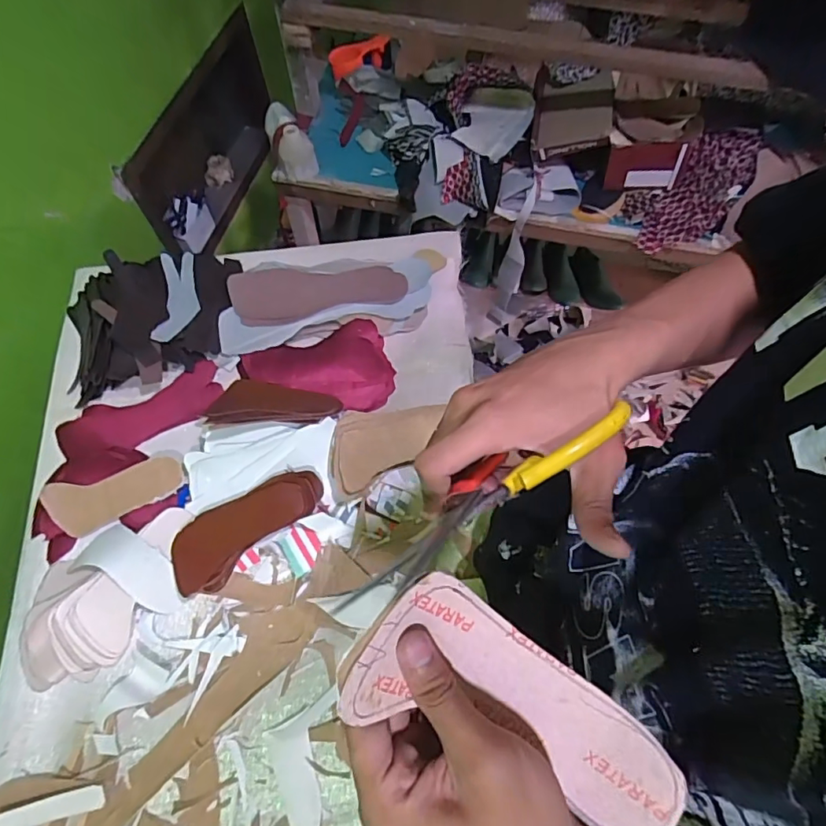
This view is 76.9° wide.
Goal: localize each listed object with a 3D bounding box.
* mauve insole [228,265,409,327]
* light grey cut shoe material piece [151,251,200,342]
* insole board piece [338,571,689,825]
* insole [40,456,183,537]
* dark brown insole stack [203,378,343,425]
[{"bbox_3d":[-0.142,-0.177,0.781,0.258,0.012,0.093,0,81,-4],"label":"mauve insole"},{"bbox_3d":[-0.340,-0.171,0.753,0.058,0.013,0.146,-5,65,-1],"label":"light grey cut shoe material piece"},{"bbox_3d":[0.046,0.133,0.239,0.155,0.029,0.066,30,68,-1],"label":"insole board piece"},{"bbox_3d":[-0.383,0.107,0.670,0.162,0.014,0.069,-15,88,-9],"label":"insole"},{"bbox_3d":[-0.189,-0.015,0.708,0.176,0.047,0.087,-3,65,-1],"label":"dark brown insole stack"}]

